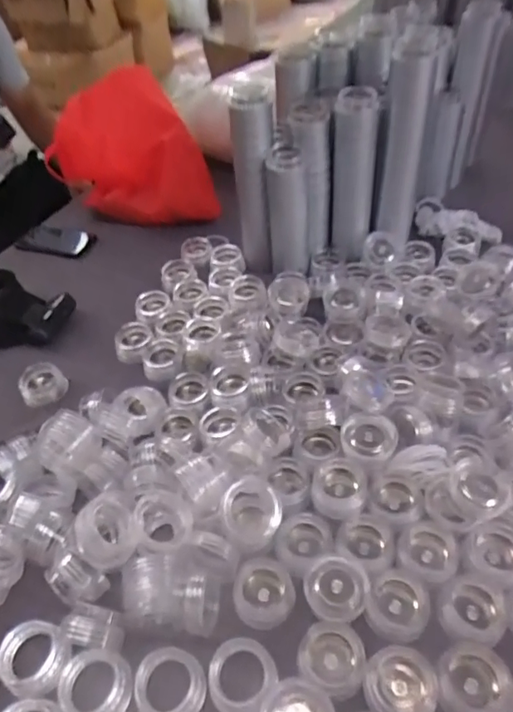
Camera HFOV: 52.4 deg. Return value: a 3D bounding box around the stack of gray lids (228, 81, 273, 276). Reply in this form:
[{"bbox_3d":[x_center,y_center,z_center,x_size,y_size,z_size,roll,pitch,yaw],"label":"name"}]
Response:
[{"bbox_3d":[0.000,-0.276,0.865,0.068,0.312,0.075,-4,45,1],"label":"stack of gray lids"}]

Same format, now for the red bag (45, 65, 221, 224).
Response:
[{"bbox_3d":[-0.244,-0.386,1.059,0.281,0.282,0.114,-21,47,-15],"label":"red bag"}]

